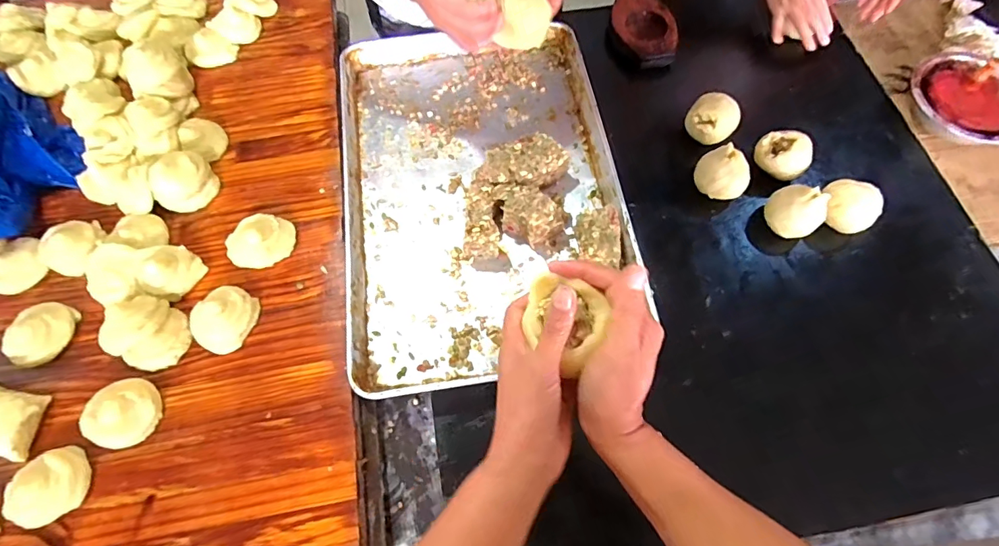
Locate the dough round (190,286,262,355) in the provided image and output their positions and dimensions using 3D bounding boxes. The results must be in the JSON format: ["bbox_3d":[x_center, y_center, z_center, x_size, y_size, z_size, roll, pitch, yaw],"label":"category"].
[{"bbox_3d":[-0.365,0.057,0.606,0.073,0.035,0.082,24,69,8],"label":"dough round"}]

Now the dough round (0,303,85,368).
[{"bbox_3d":[-0.602,0.080,0.607,0.064,0.025,0.083,8,68,2],"label":"dough round"}]

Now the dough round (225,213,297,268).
[{"bbox_3d":[-0.338,-0.047,0.656,0.083,0.029,0.086,1,68,-2],"label":"dough round"}]

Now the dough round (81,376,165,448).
[{"bbox_3d":[-0.462,0.169,0.564,0.082,0.027,0.077,1,68,-2],"label":"dough round"}]

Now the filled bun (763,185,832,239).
[{"bbox_3d":[0.435,-0.091,0.681,0.069,0.057,0.076,-35,73,-15],"label":"filled bun"}]

